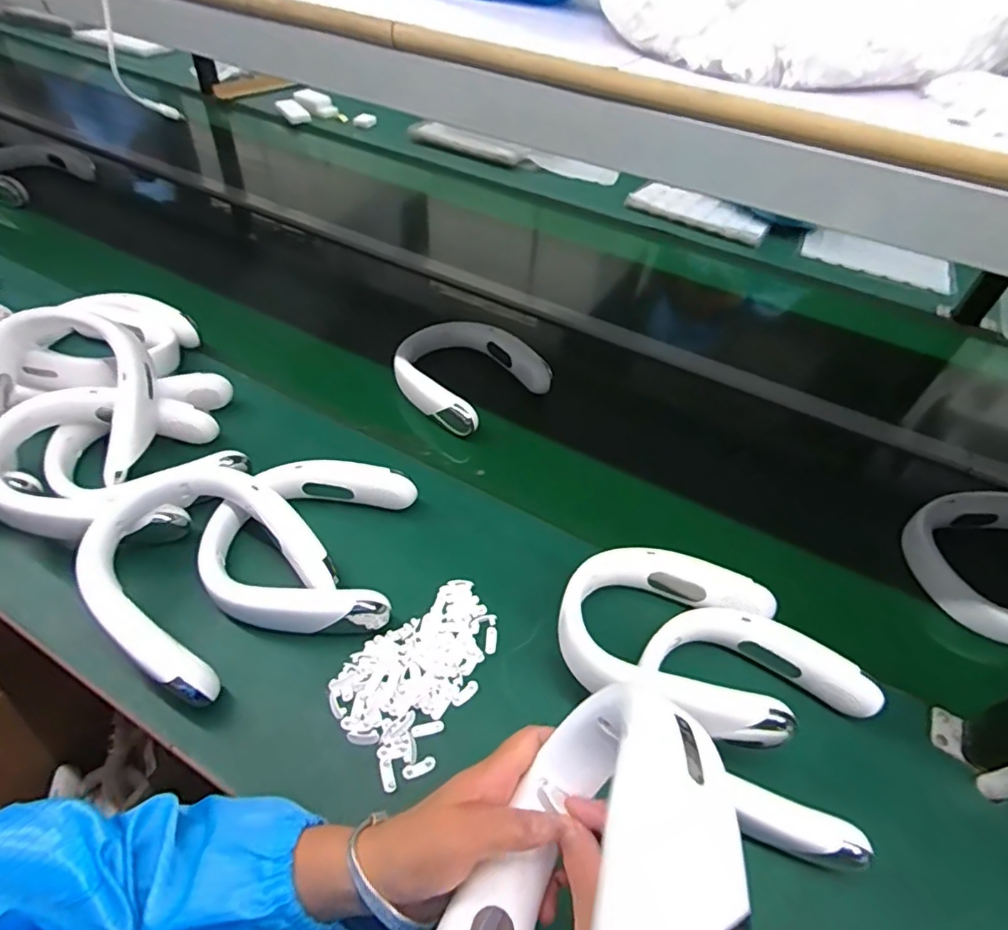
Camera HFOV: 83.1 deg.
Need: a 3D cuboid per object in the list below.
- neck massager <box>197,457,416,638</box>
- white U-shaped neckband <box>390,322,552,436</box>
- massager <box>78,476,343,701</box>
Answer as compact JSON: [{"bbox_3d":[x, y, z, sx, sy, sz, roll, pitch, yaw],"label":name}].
[{"bbox_3d":[-0.206,0.077,0.602,0.191,0.045,0.195,5,48,-2],"label":"neck massager"},{"bbox_3d":[-0.060,-0.148,0.870,0.199,0.049,0.213,39,56,25],"label":"white U-shaped neckband"},{"bbox_3d":[-0.275,0.092,0.537,0.184,0.062,0.191,32,53,21],"label":"massager"}]

